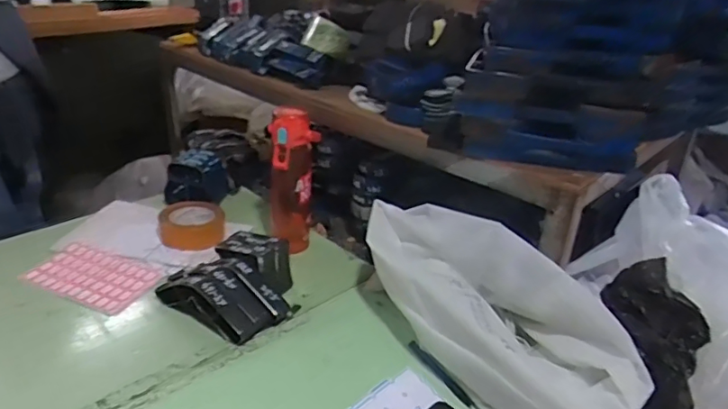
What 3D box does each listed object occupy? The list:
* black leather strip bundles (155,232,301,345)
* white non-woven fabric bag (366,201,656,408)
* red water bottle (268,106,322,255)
[{"bbox_3d":[-0.209,0.115,0.890,0.200,0.083,0.162,20,33,29],"label":"black leather strip bundles"},{"bbox_3d":[0.173,0.145,0.770,0.148,0.148,0.432,-21,36,-37],"label":"white non-woven fabric bag"},{"bbox_3d":[-0.128,-0.042,1.019,0.087,0.258,0.086,0,29,-6],"label":"red water bottle"}]

